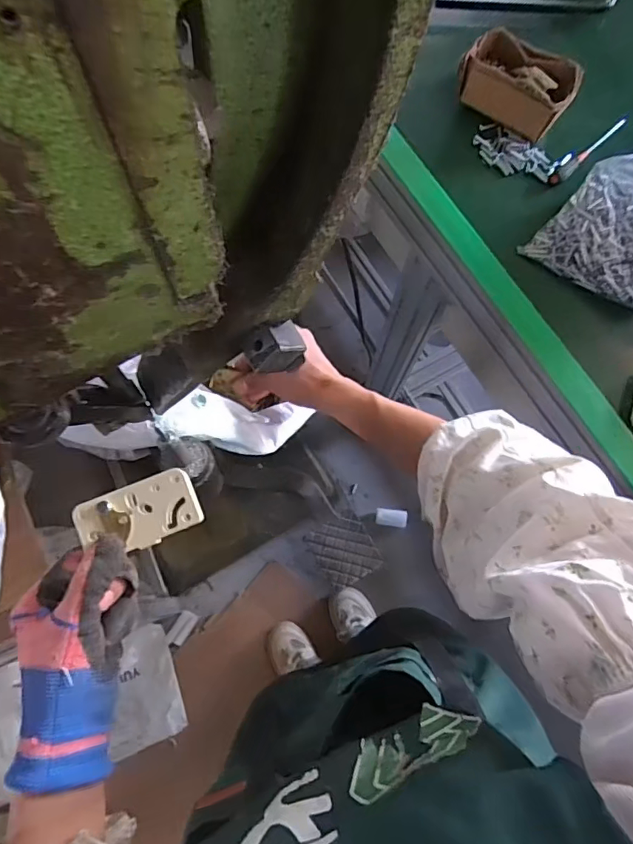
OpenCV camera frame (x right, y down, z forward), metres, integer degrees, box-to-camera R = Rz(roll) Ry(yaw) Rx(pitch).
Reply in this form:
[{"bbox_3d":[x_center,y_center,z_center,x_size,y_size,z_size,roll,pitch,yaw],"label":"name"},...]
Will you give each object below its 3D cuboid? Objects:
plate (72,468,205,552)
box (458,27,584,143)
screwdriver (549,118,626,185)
[{"bbox_3d":[-0.121,0.063,0.353,0.079,0.009,0.042,-21,74,-8],"label":"plate"},{"bbox_3d":[0.284,-0.480,0.737,0.158,0.062,0.098,35,74,9],"label":"box"},{"bbox_3d":[0.390,-0.388,0.734,0.172,0.019,0.019,-41,78,-14],"label":"screwdriver"}]

